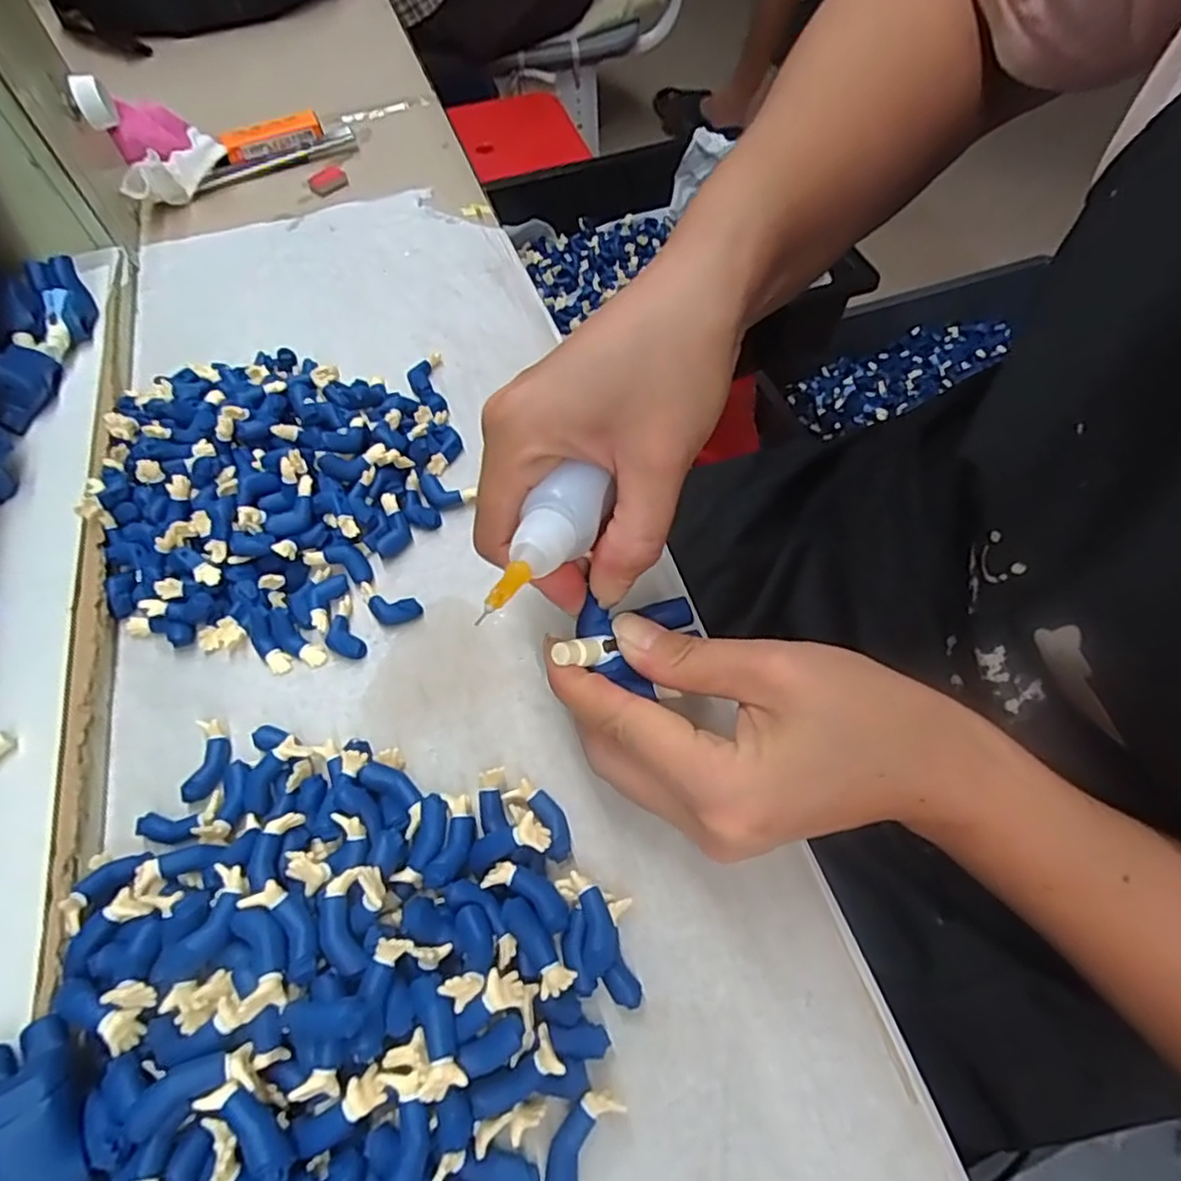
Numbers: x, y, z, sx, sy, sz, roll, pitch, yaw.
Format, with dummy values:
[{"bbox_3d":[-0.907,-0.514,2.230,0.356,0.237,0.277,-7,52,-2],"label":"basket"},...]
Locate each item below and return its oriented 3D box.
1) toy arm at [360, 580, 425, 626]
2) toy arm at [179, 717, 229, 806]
[{"bbox_3d":[-0.084,0.006,0.276,0.028,0.006,0.013,18,62,13],"label":"toy arm"},{"bbox_3d":[-0.139,0.061,0.243,0.012,0.006,0.028,-4,59,1],"label":"toy arm"}]

